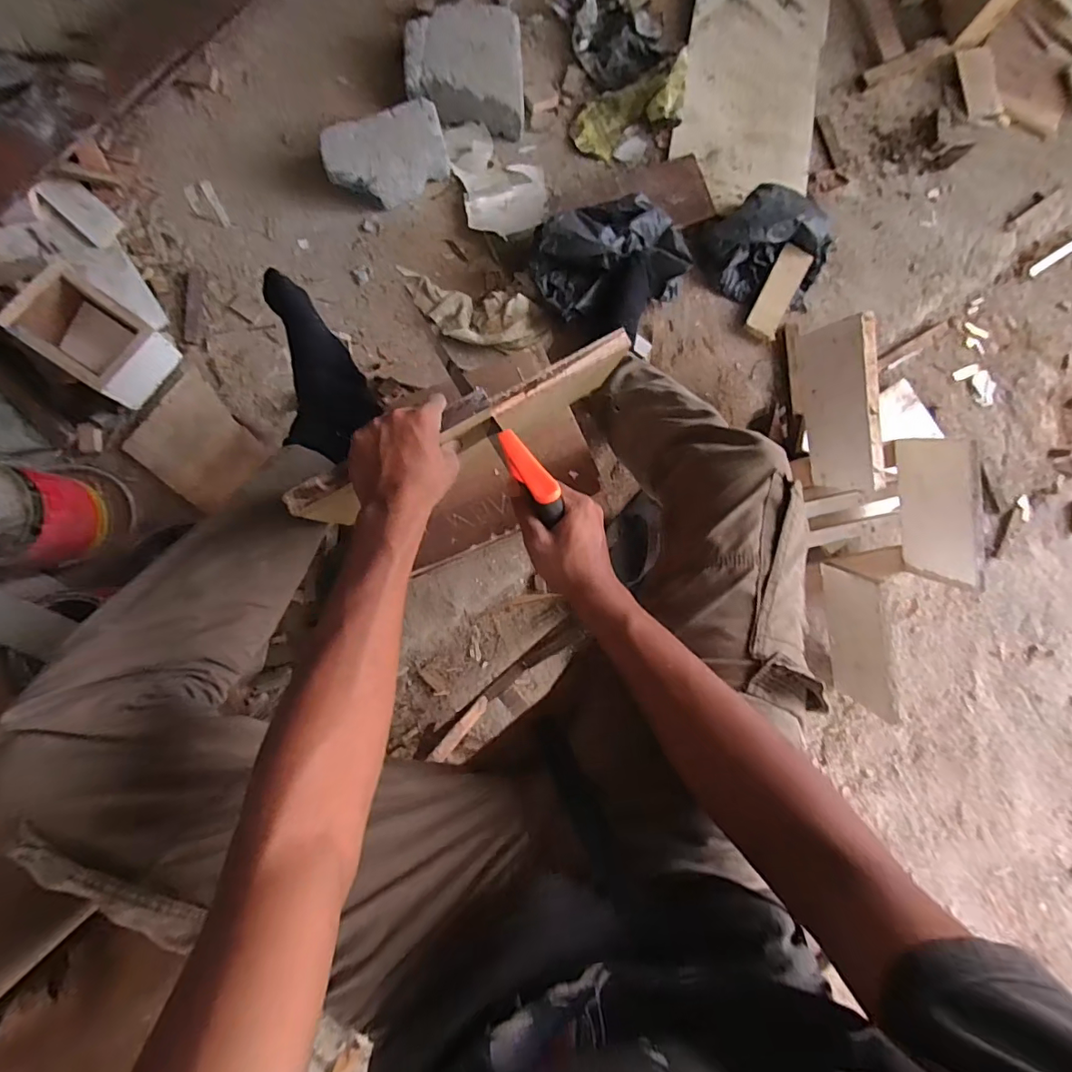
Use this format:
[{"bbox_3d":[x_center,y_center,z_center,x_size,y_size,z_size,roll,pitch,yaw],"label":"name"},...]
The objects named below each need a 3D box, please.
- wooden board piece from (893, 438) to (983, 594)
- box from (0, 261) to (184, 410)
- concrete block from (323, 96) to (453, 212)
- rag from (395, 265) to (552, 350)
[{"bbox_3d":[0.679,-0.042,0.861,0.014,0.156,0.250,-11,88,-6],"label":"wooden board piece"},{"bbox_3d":[-0.685,-0.309,0.791,0.168,0.101,0.126,36,84,-2],"label":"box"},{"bbox_3d":[-0.256,-0.655,0.883,0.207,0.071,0.129,-21,91,-5],"label":"concrete block"},{"bbox_3d":[-0.111,-0.394,0.905,0.273,0.043,0.100,14,88,-5],"label":"rag"}]

